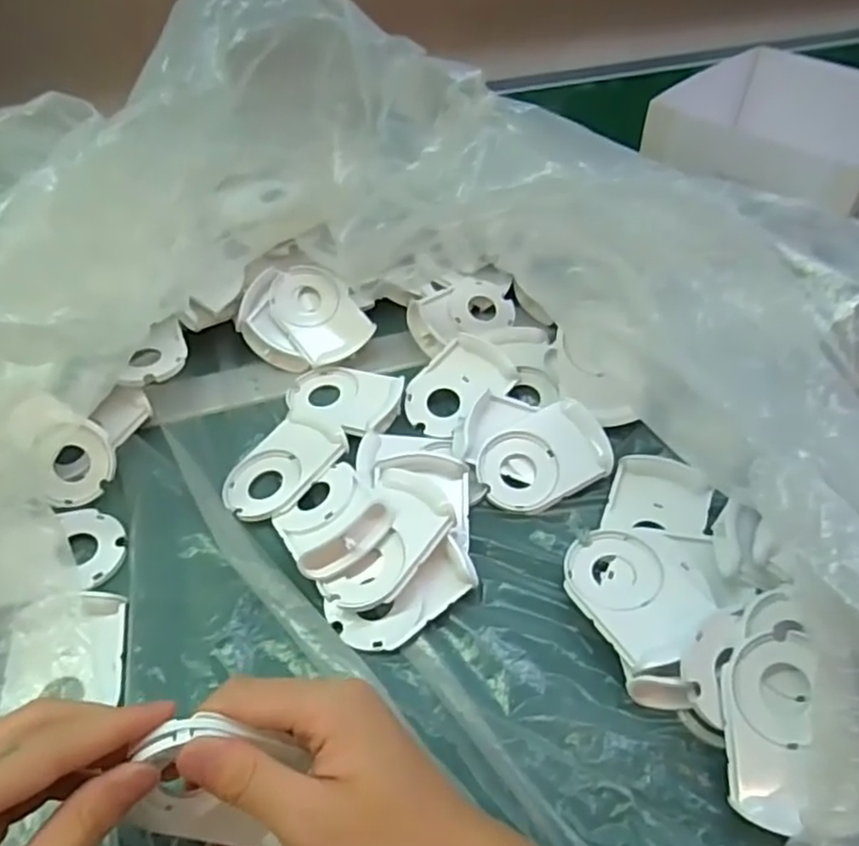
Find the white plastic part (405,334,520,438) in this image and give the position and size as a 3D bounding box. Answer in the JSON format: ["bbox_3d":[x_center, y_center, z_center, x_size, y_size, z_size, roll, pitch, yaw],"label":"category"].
[{"bbox_3d":[0.020,-0.027,0.475,0.056,0.026,0.076,34,55,27],"label":"white plastic part"}]

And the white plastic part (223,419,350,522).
[{"bbox_3d":[-0.096,0.027,0.434,0.055,0.021,0.075,32,54,25],"label":"white plastic part"}]

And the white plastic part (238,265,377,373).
[{"bbox_3d":[-0.096,-0.078,0.515,0.082,0.015,0.092,-42,81,-16],"label":"white plastic part"}]

